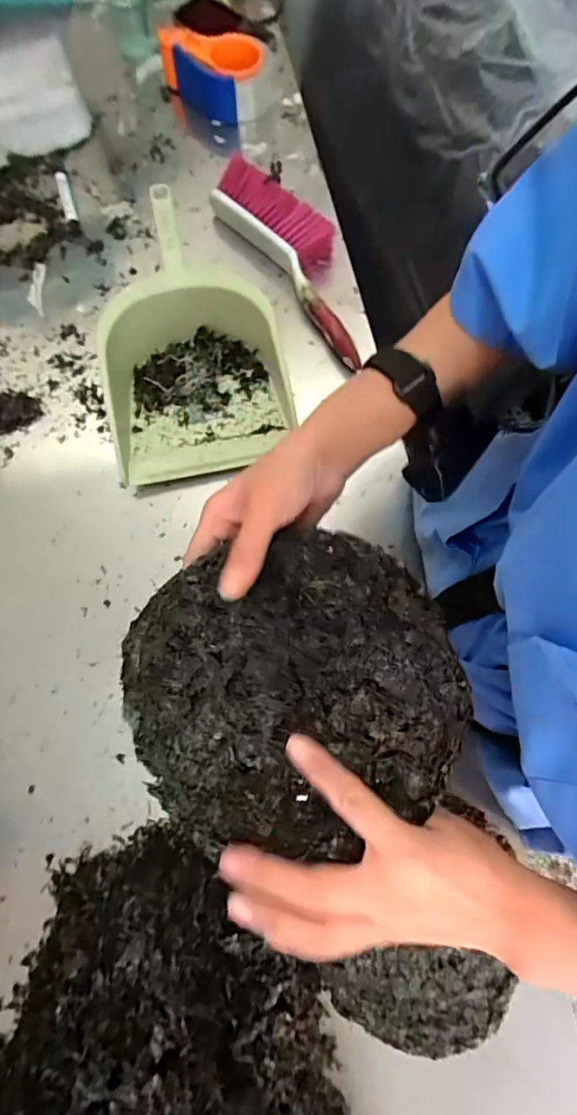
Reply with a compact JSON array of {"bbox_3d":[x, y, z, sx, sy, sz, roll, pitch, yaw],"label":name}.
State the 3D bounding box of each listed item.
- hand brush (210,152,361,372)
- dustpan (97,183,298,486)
[{"bbox_3d":[0.017,-0.406,0.681,0.096,0.052,0.317,-35,78,-8],"label":"hand brush"},{"bbox_3d":[-0.126,-0.260,0.623,0.216,0.099,0.316,-14,75,-3],"label":"dustpan"}]

